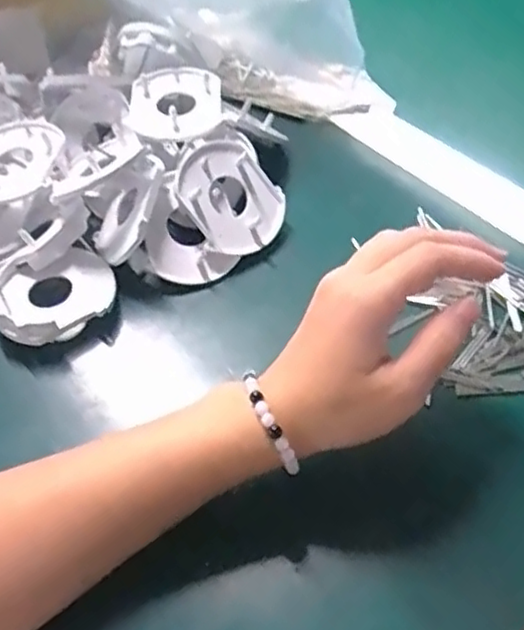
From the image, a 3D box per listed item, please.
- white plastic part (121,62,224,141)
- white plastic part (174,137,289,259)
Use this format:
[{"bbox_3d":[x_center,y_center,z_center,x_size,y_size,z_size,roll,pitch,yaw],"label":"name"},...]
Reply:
[{"bbox_3d":[-0.056,-0.138,0.446,0.059,0.018,0.066,-4,50,-1],"label":"white plastic part"},{"bbox_3d":[-0.019,-0.071,0.423,0.068,0.015,0.058,47,67,-11],"label":"white plastic part"}]

